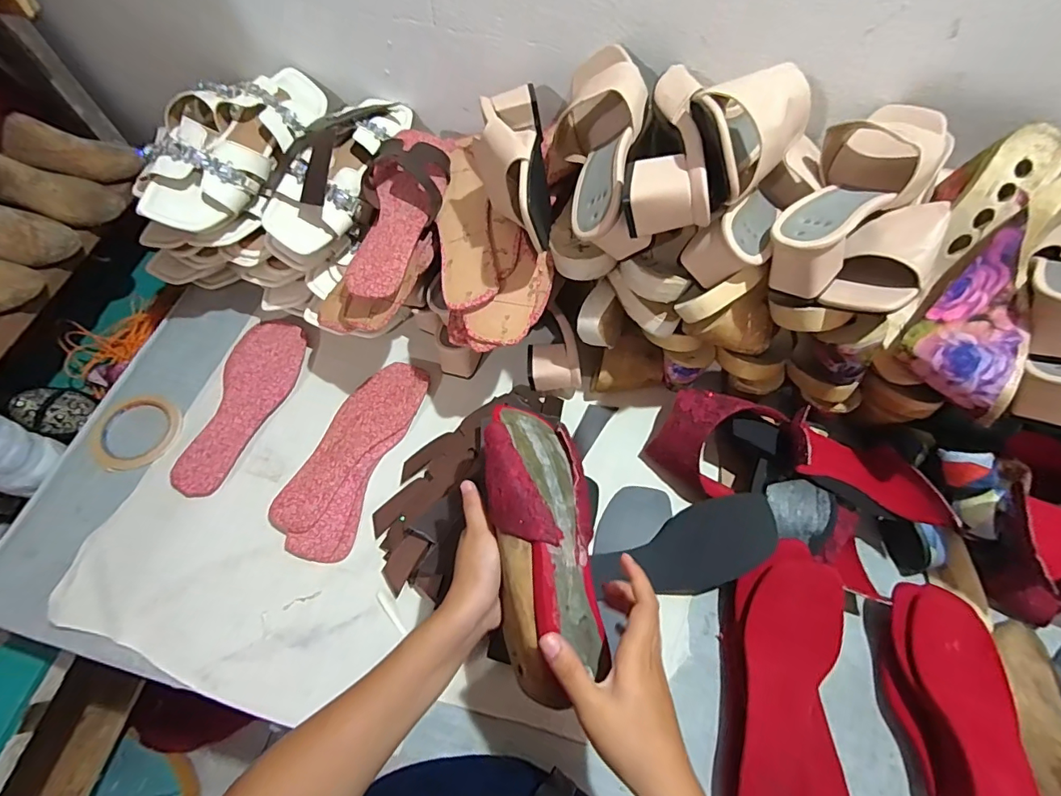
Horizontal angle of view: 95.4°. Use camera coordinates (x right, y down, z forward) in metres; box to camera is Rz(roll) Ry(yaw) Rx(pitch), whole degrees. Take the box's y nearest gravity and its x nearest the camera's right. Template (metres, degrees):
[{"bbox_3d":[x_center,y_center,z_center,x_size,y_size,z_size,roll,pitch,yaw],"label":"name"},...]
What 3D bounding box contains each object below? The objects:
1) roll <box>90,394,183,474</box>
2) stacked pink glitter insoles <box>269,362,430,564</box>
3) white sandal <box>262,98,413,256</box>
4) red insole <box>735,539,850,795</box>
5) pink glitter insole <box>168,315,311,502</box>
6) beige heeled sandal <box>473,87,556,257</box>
[{"bbox_3d":[-0.493,0.041,0.600,0.108,0.012,0.099,0,64,0],"label":"roll"},{"bbox_3d":[-0.215,0.066,0.585,0.094,0.016,0.248,17,65,9],"label":"stacked pink glitter insoles"},{"bbox_3d":[-0.223,-0.278,0.570,0.104,0.050,0.244,15,65,8],"label":"white sandal"},{"bbox_3d":[0.237,0.261,0.435,0.085,0.035,0.243,11,64,6],"label":"red insole"},{"bbox_3d":[-0.359,0.003,0.613,0.095,0.014,0.243,7,63,-1],"label":"pink glitter insole"},{"bbox_3d":[-0.014,-0.234,0.490,0.066,0.095,0.234,-4,49,-1],"label":"beige heeled sandal"}]

